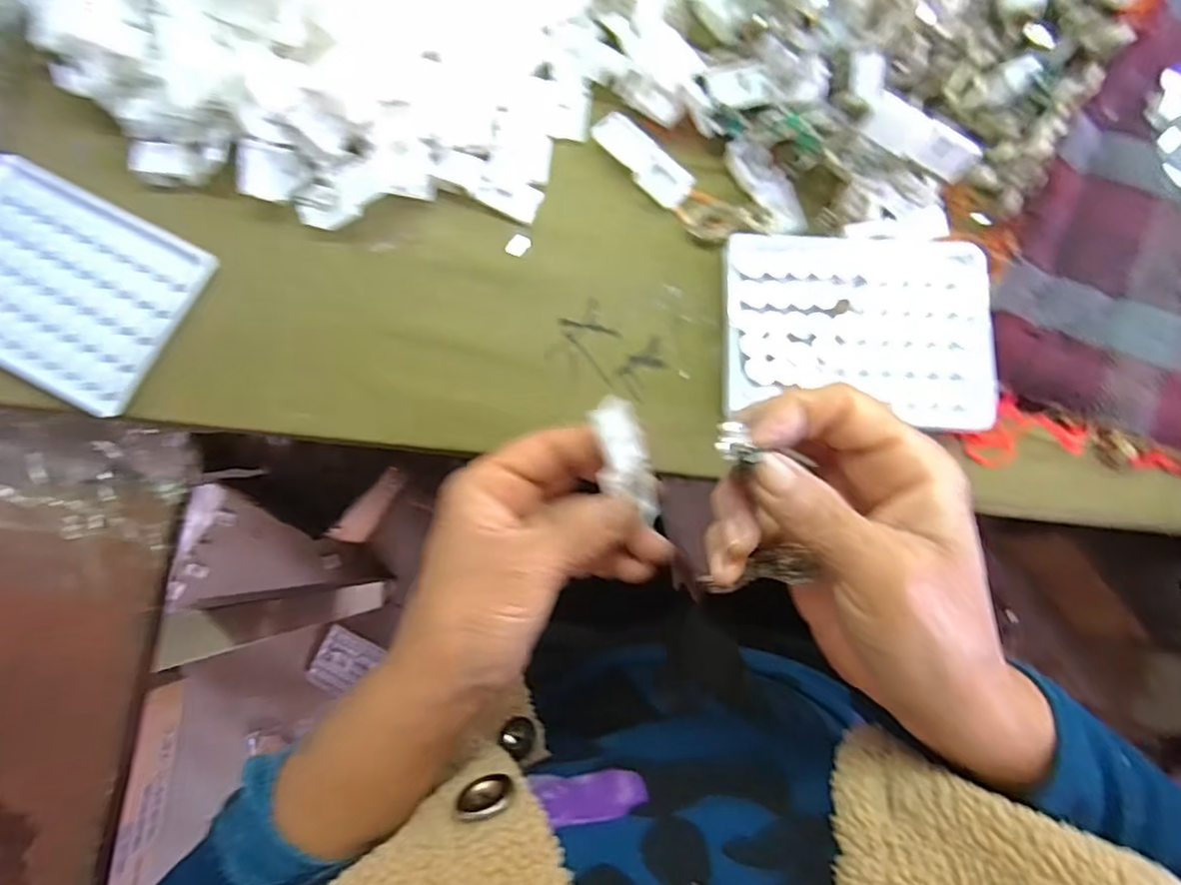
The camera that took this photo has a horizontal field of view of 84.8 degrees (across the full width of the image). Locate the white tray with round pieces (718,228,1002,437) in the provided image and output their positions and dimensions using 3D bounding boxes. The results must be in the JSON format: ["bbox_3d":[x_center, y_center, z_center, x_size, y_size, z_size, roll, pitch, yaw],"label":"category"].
[{"bbox_3d":[0.134,-0.058,0.325,0.131,0.015,0.095,2,83,0],"label":"white tray with round pieces"}]

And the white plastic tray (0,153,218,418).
[{"bbox_3d":[-0.272,-0.082,0.327,0.128,0.010,0.096,26,84,3],"label":"white plastic tray"}]

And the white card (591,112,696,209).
[{"bbox_3d":[0.028,-0.149,0.344,0.059,0.008,0.020,42,85,4],"label":"white card"}]

